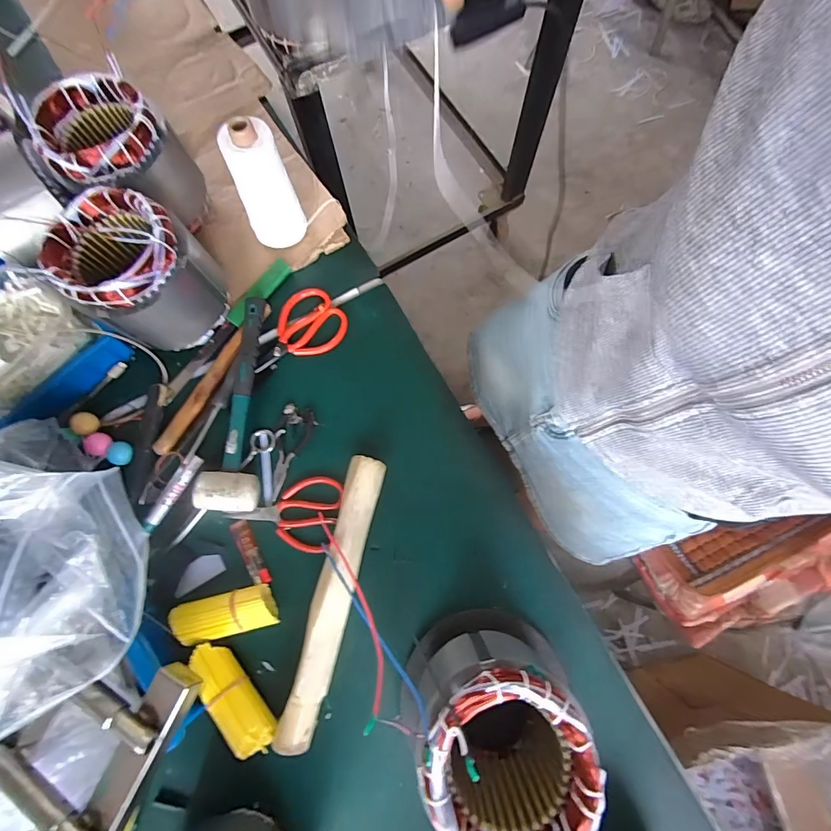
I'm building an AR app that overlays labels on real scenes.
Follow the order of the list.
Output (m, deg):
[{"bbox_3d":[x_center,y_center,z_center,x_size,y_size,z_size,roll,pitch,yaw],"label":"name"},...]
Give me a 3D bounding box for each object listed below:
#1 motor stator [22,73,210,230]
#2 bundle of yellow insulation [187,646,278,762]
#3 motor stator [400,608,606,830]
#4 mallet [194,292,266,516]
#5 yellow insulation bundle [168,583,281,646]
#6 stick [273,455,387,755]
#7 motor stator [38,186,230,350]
[{"bbox_3d":[-0.390,-0.335,0.579,0.135,0.168,0.135,3,77,0],"label":"motor stator"},{"bbox_3d":[-0.213,0.328,0.490,0.056,0.041,0.136,-38,80,-9],"label":"bundle of yellow insulation"},{"bbox_3d":[0.075,0.294,0.425,0.158,0.181,0.160,0,77,0],"label":"motor stator"},{"bbox_3d":[-0.241,-0.017,0.561,0.068,0.046,0.282,-1,77,-1],"label":"mallet"},{"bbox_3d":[-0.233,0.242,0.511,0.118,0.037,0.048,-11,77,-3],"label":"yellow insulation bundle"},{"bbox_3d":[-0.099,0.217,0.511,0.047,0.043,0.337,14,77,3],"label":"stick"},{"bbox_3d":[-0.341,-0.178,0.538,0.136,0.168,0.148,0,77,0],"label":"motor stator"}]

